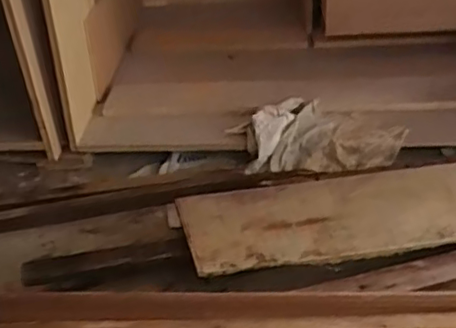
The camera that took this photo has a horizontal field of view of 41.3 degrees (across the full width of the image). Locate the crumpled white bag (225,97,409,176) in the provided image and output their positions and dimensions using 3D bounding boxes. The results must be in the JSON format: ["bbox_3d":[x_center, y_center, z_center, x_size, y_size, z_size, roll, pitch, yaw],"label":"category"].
[{"bbox_3d":[0.168,-0.056,1.138,0.300,0.077,0.160,-9,34,-6],"label":"crumpled white bag"}]

